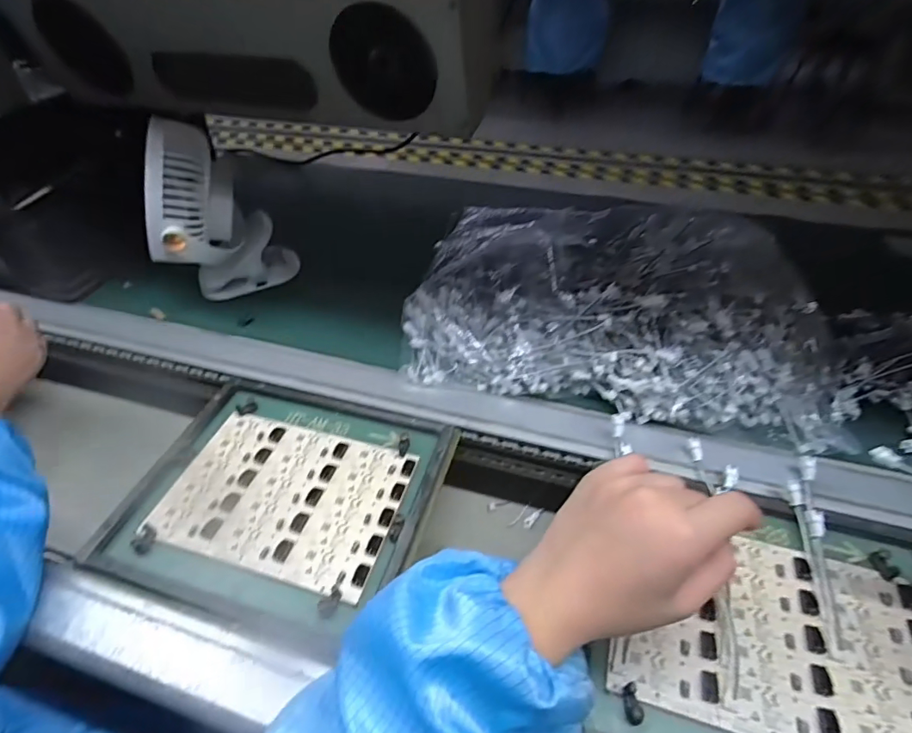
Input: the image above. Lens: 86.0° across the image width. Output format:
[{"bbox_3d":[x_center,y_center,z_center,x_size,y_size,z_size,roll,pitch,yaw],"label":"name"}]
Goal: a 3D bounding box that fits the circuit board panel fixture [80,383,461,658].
[{"bbox_3d":[-0.144,0.106,0.411,0.239,0.024,0.197,12,47,14],"label":"circuit board panel fixture"}]

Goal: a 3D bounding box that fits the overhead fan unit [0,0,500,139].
[{"bbox_3d":[-0.245,-0.392,0.586,0.588,0.164,0.106,11,46,12],"label":"overhead fan unit"}]

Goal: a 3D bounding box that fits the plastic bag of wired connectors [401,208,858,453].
[{"bbox_3d":[0.161,-0.090,0.513,0.415,0.085,0.272,10,46,12],"label":"plastic bag of wired connectors"}]

